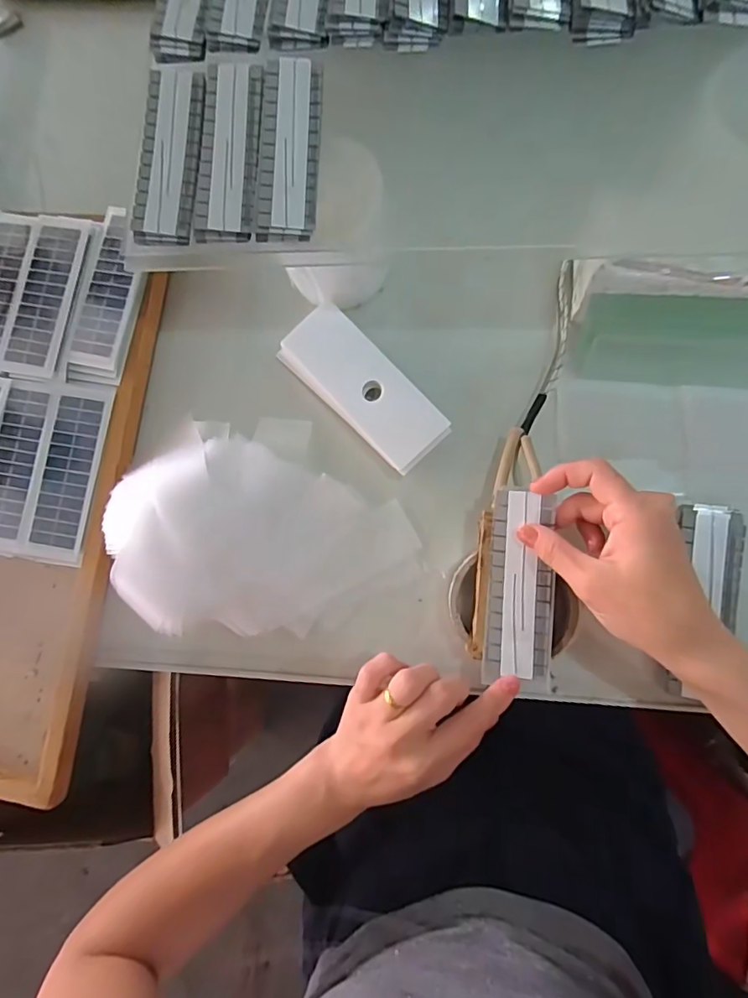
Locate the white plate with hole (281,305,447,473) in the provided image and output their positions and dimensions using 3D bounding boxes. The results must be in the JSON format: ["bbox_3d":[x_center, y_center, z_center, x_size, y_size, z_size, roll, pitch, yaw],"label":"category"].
[{"bbox_3d":[-0.010,-0.089,0.402,0.058,0.017,0.148,-45,82,3],"label":"white plate with hole"}]

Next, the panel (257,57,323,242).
[{"bbox_3d":[-0.058,-0.244,0.351,0.042,0.017,0.130,2,83,9],"label":"panel"}]

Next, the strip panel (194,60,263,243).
[{"bbox_3d":[-0.101,-0.246,0.358,0.041,0.018,0.131,2,87,7],"label":"strip panel"}]

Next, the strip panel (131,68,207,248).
[{"bbox_3d":[-0.144,-0.245,0.361,0.042,0.019,0.130,2,83,9],"label":"strip panel"}]

